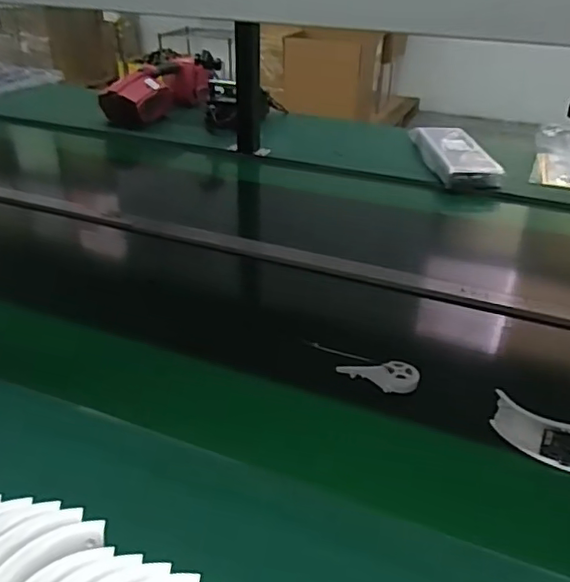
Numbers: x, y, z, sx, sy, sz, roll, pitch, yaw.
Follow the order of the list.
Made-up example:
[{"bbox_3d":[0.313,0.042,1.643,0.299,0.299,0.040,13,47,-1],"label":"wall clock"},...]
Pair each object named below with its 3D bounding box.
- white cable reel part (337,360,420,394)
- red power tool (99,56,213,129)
[{"bbox_3d":[0.111,0.100,0.685,0.092,0.018,0.039,2,31,0],"label":"white cable reel part"},{"bbox_3d":[-0.356,-0.553,1.600,0.132,0.124,0.313,17,34,22],"label":"red power tool"}]

